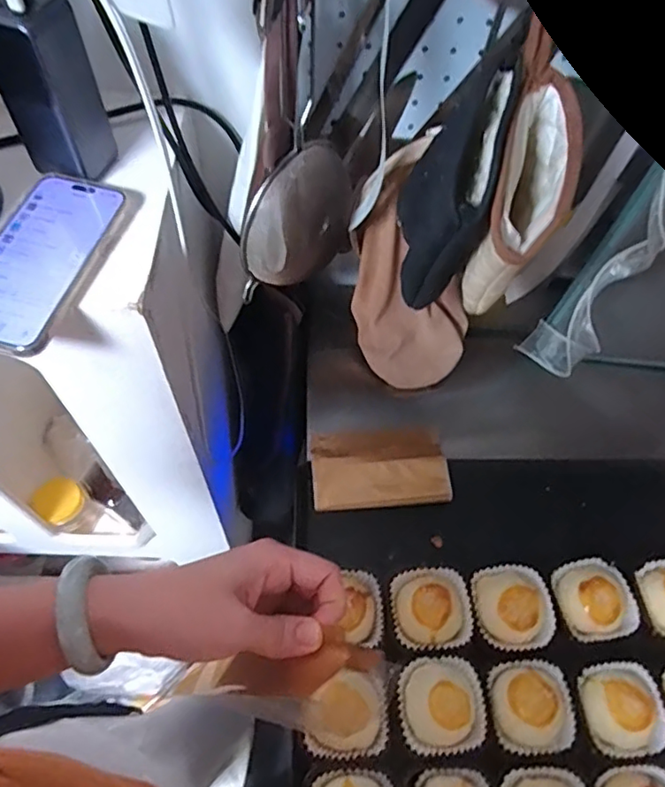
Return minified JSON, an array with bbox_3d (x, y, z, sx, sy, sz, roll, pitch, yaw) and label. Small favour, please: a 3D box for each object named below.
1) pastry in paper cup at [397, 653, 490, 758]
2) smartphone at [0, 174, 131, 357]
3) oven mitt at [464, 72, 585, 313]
[{"bbox_3d":[0.088,0.246,0.462,0.068,0.022,0.071,1,60,-2],"label":"pastry in paper cup"},{"bbox_3d":[-0.215,-0.100,0.430,0.076,0.014,0.158,15,61,5],"label":"smartphone"},{"bbox_3d":[0.133,-0.144,0.452,0.064,0.154,0.134,9,86,-6],"label":"oven mitt"}]

